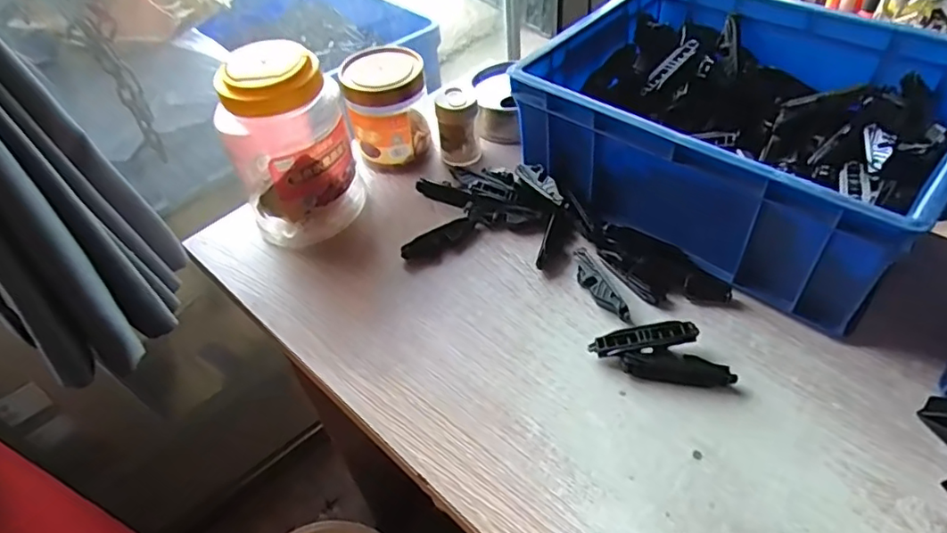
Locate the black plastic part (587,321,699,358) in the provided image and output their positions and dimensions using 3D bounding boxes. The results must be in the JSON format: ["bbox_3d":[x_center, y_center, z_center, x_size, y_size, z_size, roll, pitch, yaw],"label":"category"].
[{"bbox_3d":[0.131,0.055,0.451,0.080,0.013,0.019,-7,48,1],"label":"black plastic part"}]

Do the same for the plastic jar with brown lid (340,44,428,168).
[{"bbox_3d":[-0.089,-0.166,0.612,0.084,0.103,0.067,-18,48,-9],"label":"plastic jar with brown lid"}]

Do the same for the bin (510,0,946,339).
[{"bbox_3d":[0.241,-0.133,0.531,0.327,0.112,0.255,32,59,30],"label":"bin"}]

